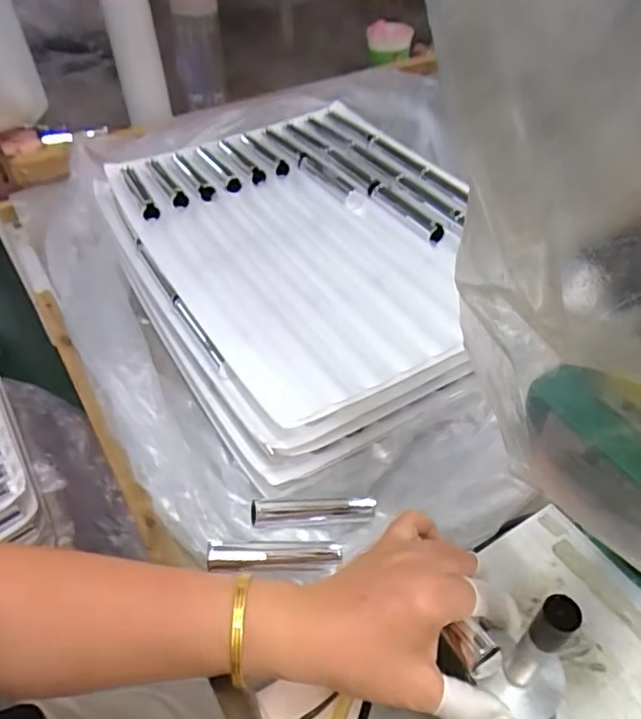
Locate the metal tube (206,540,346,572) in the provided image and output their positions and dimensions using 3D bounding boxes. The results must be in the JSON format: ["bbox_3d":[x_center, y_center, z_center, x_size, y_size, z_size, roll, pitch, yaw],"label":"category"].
[{"bbox_3d":[-0.031,0.136,0.388,0.090,0.014,0.016,6,44,-16],"label":"metal tube"}]

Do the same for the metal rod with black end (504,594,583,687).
[{"bbox_3d":[0.107,0.148,0.284,0.016,0.105,0.015,-36,55,-28],"label":"metal rod with black end"}]

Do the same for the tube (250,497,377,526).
[{"bbox_3d":[-0.003,0.111,0.417,0.095,0.016,0.013,2,44,-18],"label":"tube"}]

